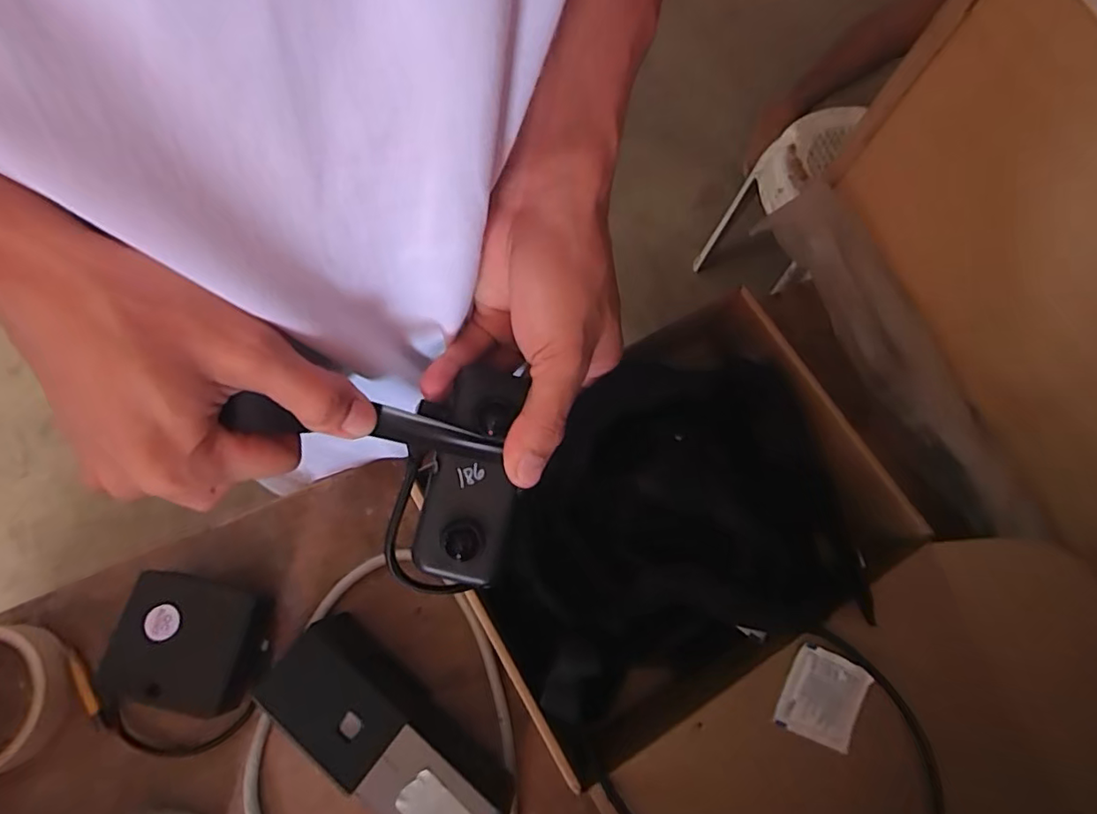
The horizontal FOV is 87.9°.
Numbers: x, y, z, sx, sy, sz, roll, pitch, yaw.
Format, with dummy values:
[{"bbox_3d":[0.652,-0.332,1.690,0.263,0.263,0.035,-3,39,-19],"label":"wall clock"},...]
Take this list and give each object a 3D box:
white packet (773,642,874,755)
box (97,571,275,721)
[{"bbox_3d":[0.163,0.171,0.336,0.045,0.007,0.051,21,88,-2],"label":"white packet"},{"bbox_3d":[-0.230,0.155,0.364,0.084,0.051,0.087,10,72,2],"label":"box"}]

